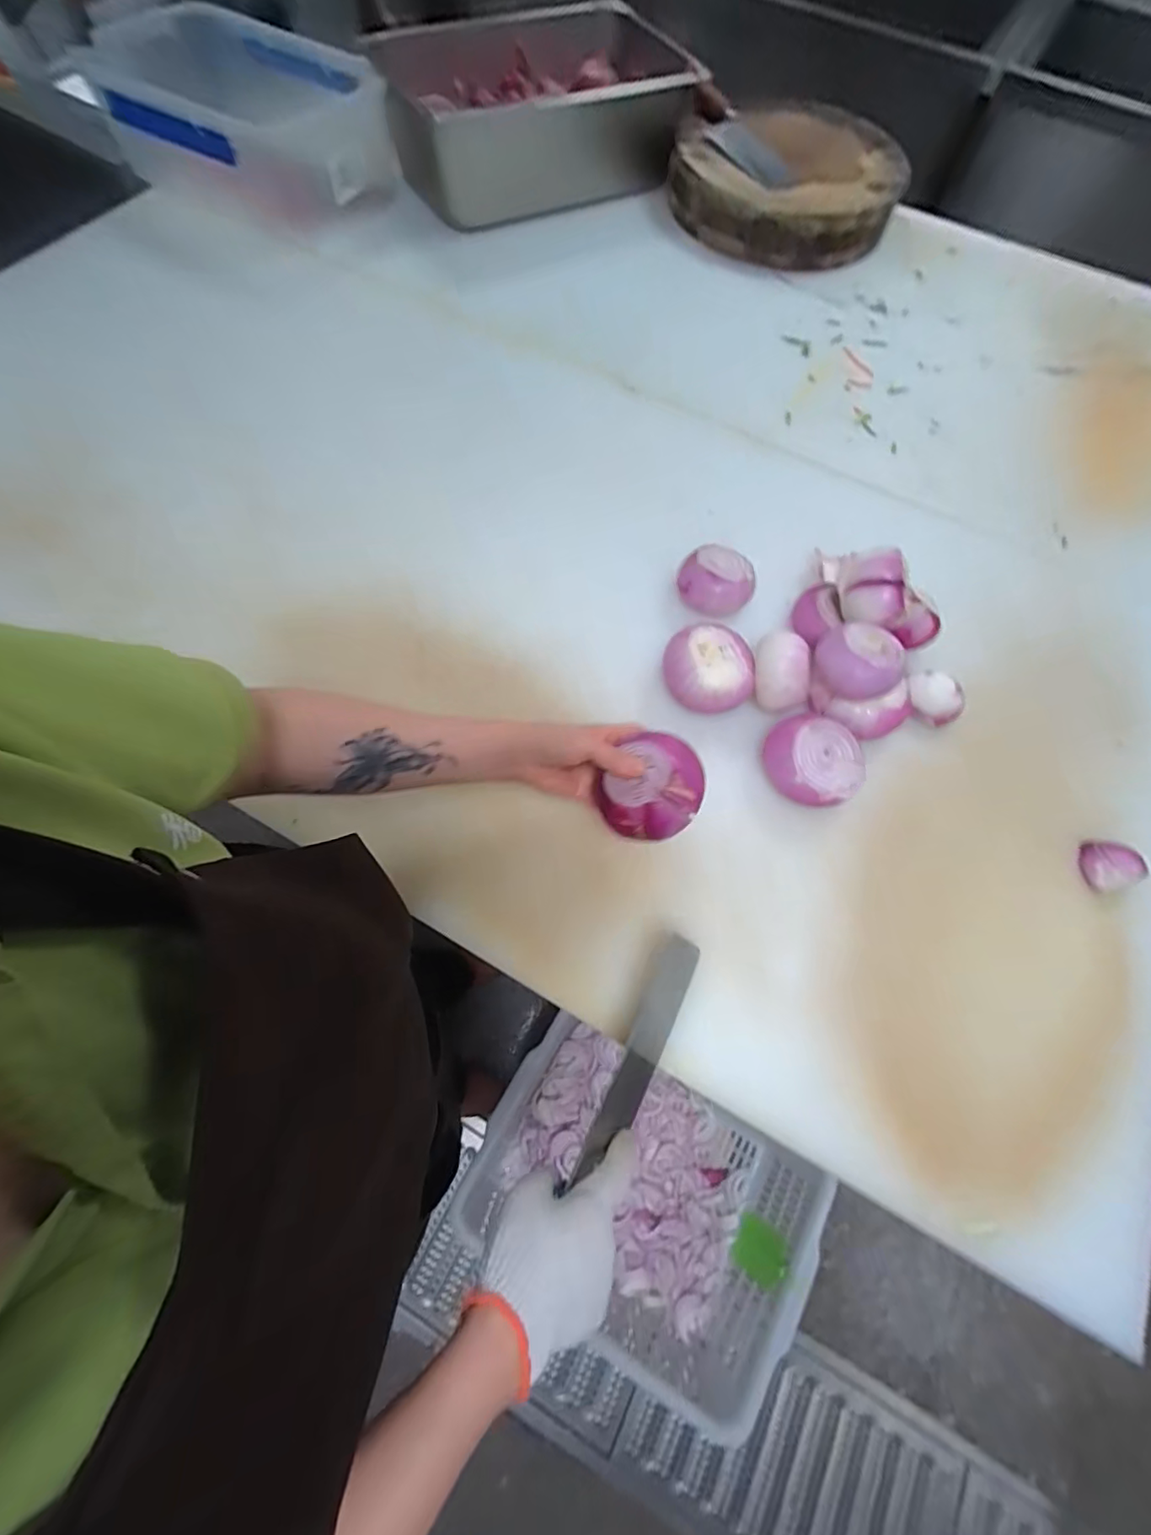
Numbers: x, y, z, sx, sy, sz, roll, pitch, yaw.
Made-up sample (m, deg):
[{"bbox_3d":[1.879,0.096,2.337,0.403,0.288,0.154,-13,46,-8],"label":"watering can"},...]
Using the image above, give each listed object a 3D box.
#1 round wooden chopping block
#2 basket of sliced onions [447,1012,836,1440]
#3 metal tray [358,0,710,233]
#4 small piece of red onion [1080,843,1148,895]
[{"bbox_3d":[0.370,-1.048,0.966,0.403,0.102,0.378,1,68,-3],"label":"round wooden chopping block"},{"bbox_3d":[0.081,0.597,0.771,0.438,0.138,0.300,30,70,9],"label":"basket of sliced onions"},{"bbox_3d":[-0.095,-1.187,0.969,0.509,0.152,0.391,-21,71,-11],"label":"metal tray"},{"bbox_3d":[0.538,0.098,0.542,0.044,0.025,0.048,-6,68,-6],"label":"small piece of red onion"}]

